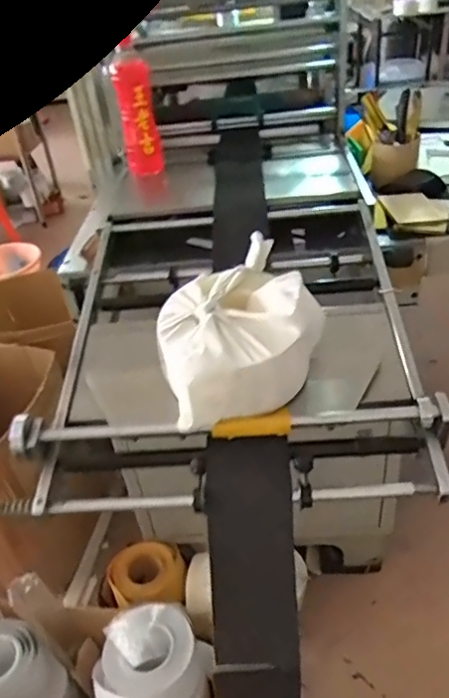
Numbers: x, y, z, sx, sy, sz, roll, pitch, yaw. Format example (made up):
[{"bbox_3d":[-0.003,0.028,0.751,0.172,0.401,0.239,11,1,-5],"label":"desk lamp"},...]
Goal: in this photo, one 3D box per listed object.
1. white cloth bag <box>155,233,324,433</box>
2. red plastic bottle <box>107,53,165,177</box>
[{"bbox_3d":[0.012,-0.015,0.590,0.183,0.090,0.163,-21,38,-17],"label":"white cloth bag"},{"bbox_3d":[-0.150,-0.402,0.984,0.066,0.188,0.045,-12,37,-7],"label":"red plastic bottle"}]

